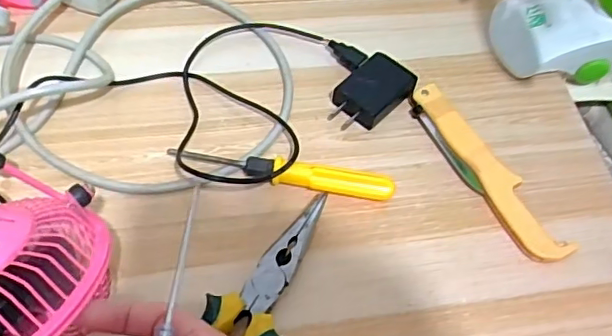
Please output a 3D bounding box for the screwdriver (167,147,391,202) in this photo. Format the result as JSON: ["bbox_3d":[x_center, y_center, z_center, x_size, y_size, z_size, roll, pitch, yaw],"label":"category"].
[{"bbox_3d":[-0.016,0.005,0.388,0.151,0.022,0.017,7,56,2],"label":"screwdriver"}]

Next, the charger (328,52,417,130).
[{"bbox_3d":[0.049,-0.058,0.427,0.039,0.023,0.066,38,62,21],"label":"charger"}]

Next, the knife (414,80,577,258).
[{"bbox_3d":[0.125,0.000,0.402,0.029,0.016,0.152,-24,60,-18],"label":"knife"}]

